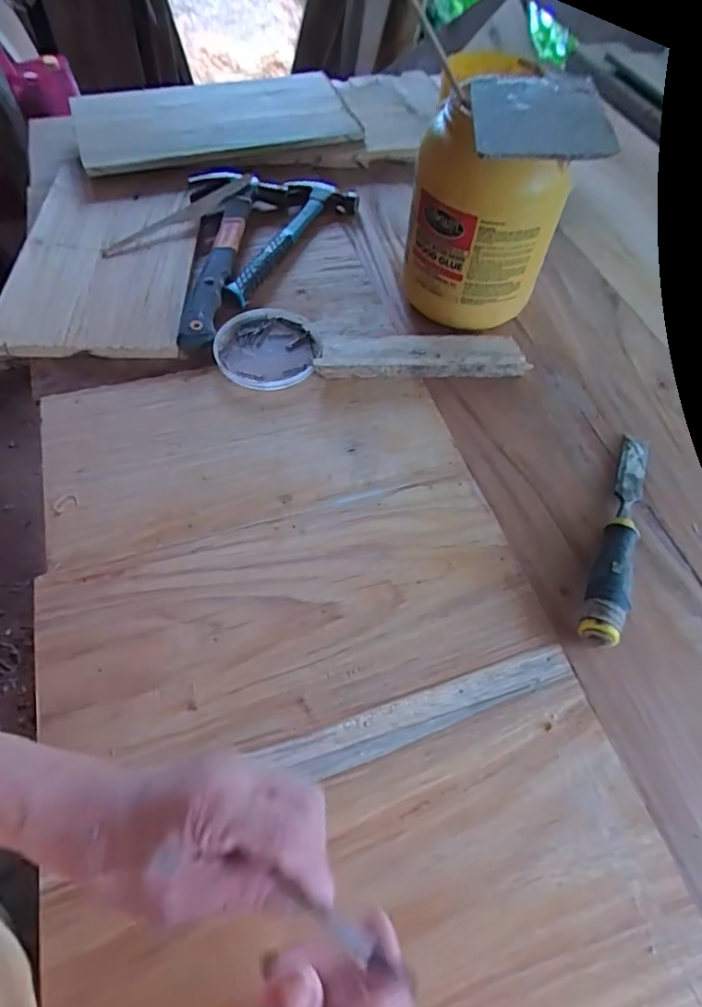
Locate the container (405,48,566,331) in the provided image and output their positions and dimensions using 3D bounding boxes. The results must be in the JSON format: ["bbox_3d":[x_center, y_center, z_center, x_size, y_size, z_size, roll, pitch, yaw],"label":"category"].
[{"bbox_3d":[0.136,-0.315,0.603,0.123,0.225,0.153,-33,65,-20],"label":"container"}]

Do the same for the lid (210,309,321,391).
[{"bbox_3d":[-0.096,-0.180,0.633,0.117,0.013,0.118,1,59,-2],"label":"lid"}]

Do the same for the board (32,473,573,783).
[{"bbox_3d":[-0.042,0.105,0.459,0.405,0.011,0.217,-14,60,-11],"label":"board"}]

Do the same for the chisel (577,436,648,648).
[{"bbox_3d":[0.252,0.019,0.510,0.034,0.037,0.247,22,60,11],"label":"chisel"}]

